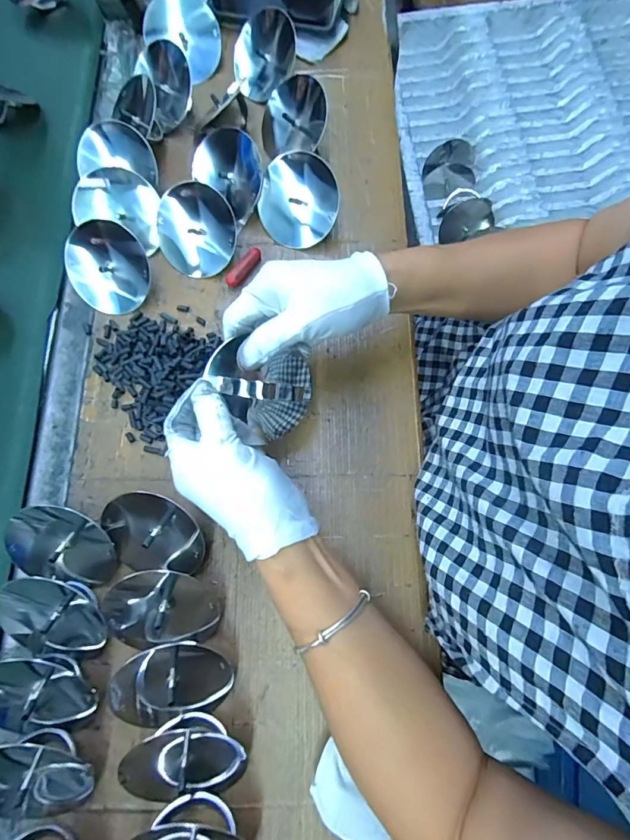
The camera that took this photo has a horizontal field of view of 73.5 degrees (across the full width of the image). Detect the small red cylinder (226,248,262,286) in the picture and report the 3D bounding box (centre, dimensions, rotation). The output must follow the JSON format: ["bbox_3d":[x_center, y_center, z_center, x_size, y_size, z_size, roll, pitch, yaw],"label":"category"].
[{"bbox_3d":[-0.071,-0.155,0.426,0.017,0.013,0.049,32,77,10],"label":"small red cylinder"}]

